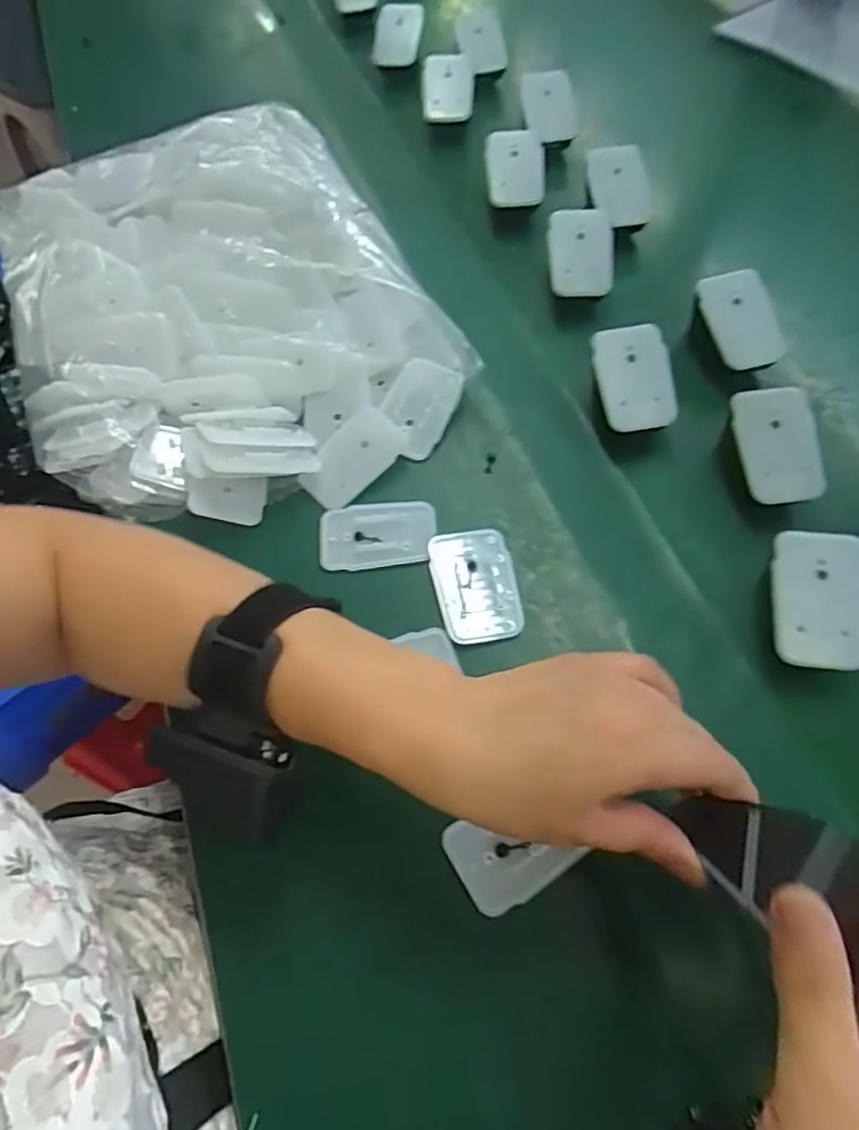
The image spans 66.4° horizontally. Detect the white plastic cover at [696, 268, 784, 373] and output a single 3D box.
[{"bbox_3d":[0.205,-0.160,0.429,0.047,0.008,0.064,-18,89,-11],"label":"white plastic cover"}]

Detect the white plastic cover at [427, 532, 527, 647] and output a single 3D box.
[{"bbox_3d":[0.027,0.011,0.375,0.045,0.006,0.068,-11,65,-2],"label":"white plastic cover"}]

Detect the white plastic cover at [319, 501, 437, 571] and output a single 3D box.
[{"bbox_3d":[-0.031,-0.019,0.397,0.070,0.005,0.043,-6,65,1],"label":"white plastic cover"}]

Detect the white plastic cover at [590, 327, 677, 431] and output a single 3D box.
[{"bbox_3d":[0.128,-0.117,0.412,0.044,0.009,0.066,-8,81,6],"label":"white plastic cover"}]

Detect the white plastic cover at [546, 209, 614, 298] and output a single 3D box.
[{"bbox_3d":[0.109,-0.222,0.470,0.050,0.007,0.059,-3,97,-17],"label":"white plastic cover"}]

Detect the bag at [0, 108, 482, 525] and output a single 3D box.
[{"bbox_3d":[-0.153,-0.184,0.457,0.273,0.064,0.345,-28,67,-9],"label":"bag"}]

